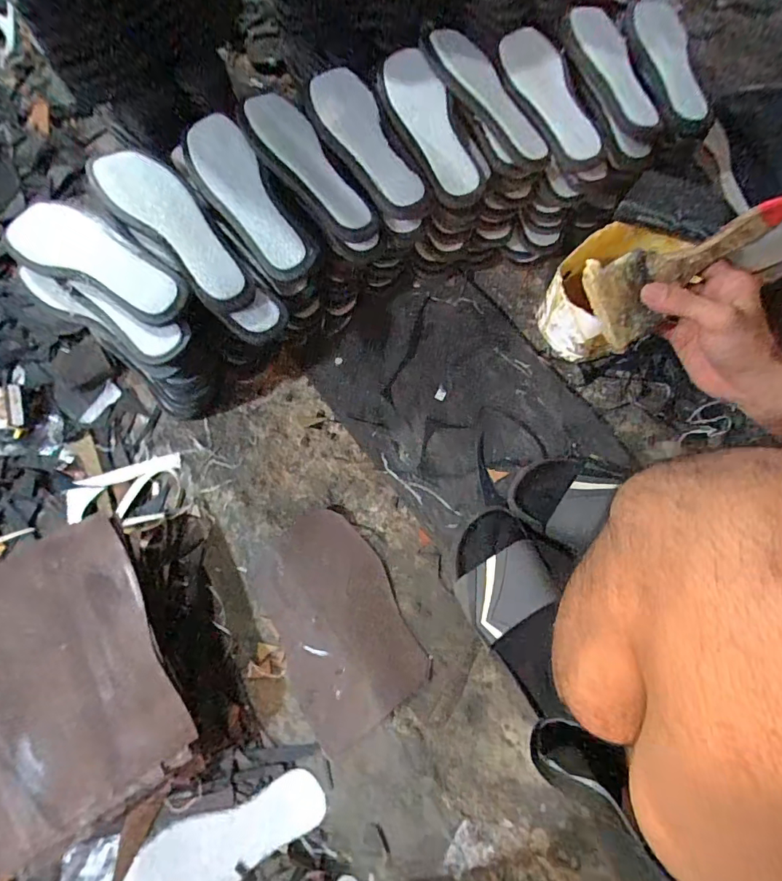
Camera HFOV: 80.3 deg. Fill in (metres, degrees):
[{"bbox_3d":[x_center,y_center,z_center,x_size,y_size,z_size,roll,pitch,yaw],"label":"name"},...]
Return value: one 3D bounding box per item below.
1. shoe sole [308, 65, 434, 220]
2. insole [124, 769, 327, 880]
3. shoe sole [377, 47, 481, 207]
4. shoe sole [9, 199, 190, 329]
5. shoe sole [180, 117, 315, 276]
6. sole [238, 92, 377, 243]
[{"bbox_3d":[-0.032,-0.379,0.588,0.089,0.043,0.240,-25,72,-9],"label":"shoe sole"},{"bbox_3d":[-0.185,0.465,0.532,0.235,0.013,0.081,-22,72,-5],"label":"insole"},{"bbox_3d":[0.050,-0.402,0.595,0.076,0.036,0.231,-22,84,-13],"label":"shoe sole"},{"bbox_3d":[-0.326,-0.202,0.513,0.226,0.031,0.076,26,71,9],"label":"shoe sole"},{"bbox_3d":[-0.175,-0.294,0.574,0.078,0.025,0.231,-34,84,-4],"label":"shoe sole"},{"bbox_3d":[-0.104,-0.338,0.570,0.083,0.043,0.233,-32,73,-12],"label":"sole"}]

